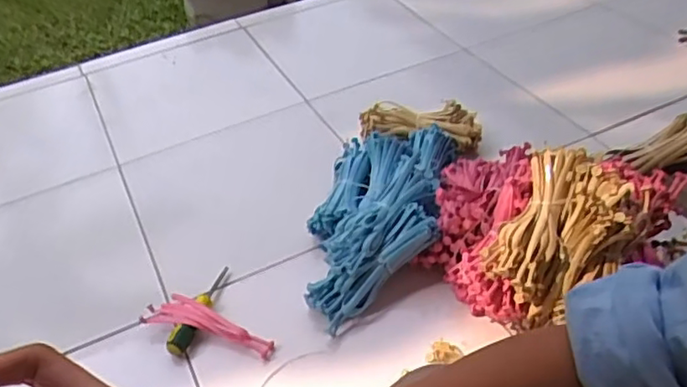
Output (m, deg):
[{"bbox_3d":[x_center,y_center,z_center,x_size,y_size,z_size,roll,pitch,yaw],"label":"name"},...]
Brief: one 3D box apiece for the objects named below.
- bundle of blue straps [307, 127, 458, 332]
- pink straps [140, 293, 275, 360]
[{"bbox_3d":[0.057,0.029,0.981,0.200,0.112,0.381,4,43,11],"label":"bundle of blue straps"},{"bbox_3d":[-0.186,0.181,0.876,0.193,0.028,0.046,9,44,16],"label":"pink straps"}]

